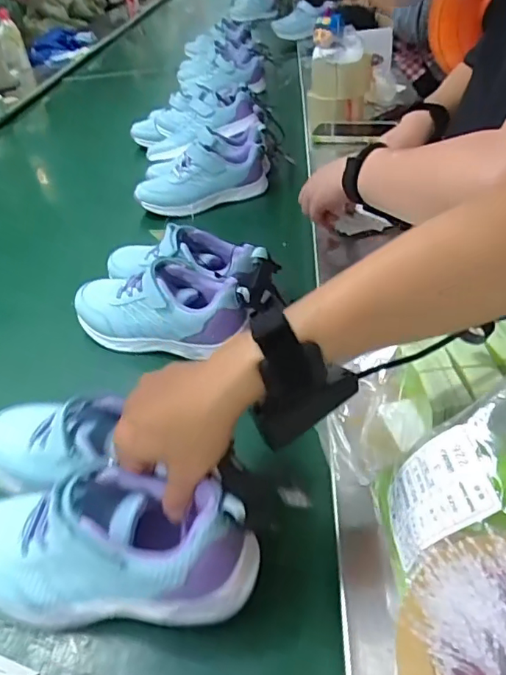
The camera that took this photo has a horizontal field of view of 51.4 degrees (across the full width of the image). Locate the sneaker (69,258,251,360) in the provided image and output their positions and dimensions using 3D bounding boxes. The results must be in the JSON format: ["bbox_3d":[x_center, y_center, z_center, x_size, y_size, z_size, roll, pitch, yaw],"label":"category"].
[{"bbox_3d":[-0.100,-0.038,0.575,0.201,0.077,0.074,6,37,19],"label":"sneaker"}]

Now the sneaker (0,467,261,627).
[{"bbox_3d":[-0.102,0.133,0.348,0.207,0.088,0.071,-6,33,16],"label":"sneaker"}]

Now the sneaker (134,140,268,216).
[{"bbox_3d":[-0.078,-0.256,0.837,0.207,0.079,0.074,-21,36,-19],"label":"sneaker"}]

